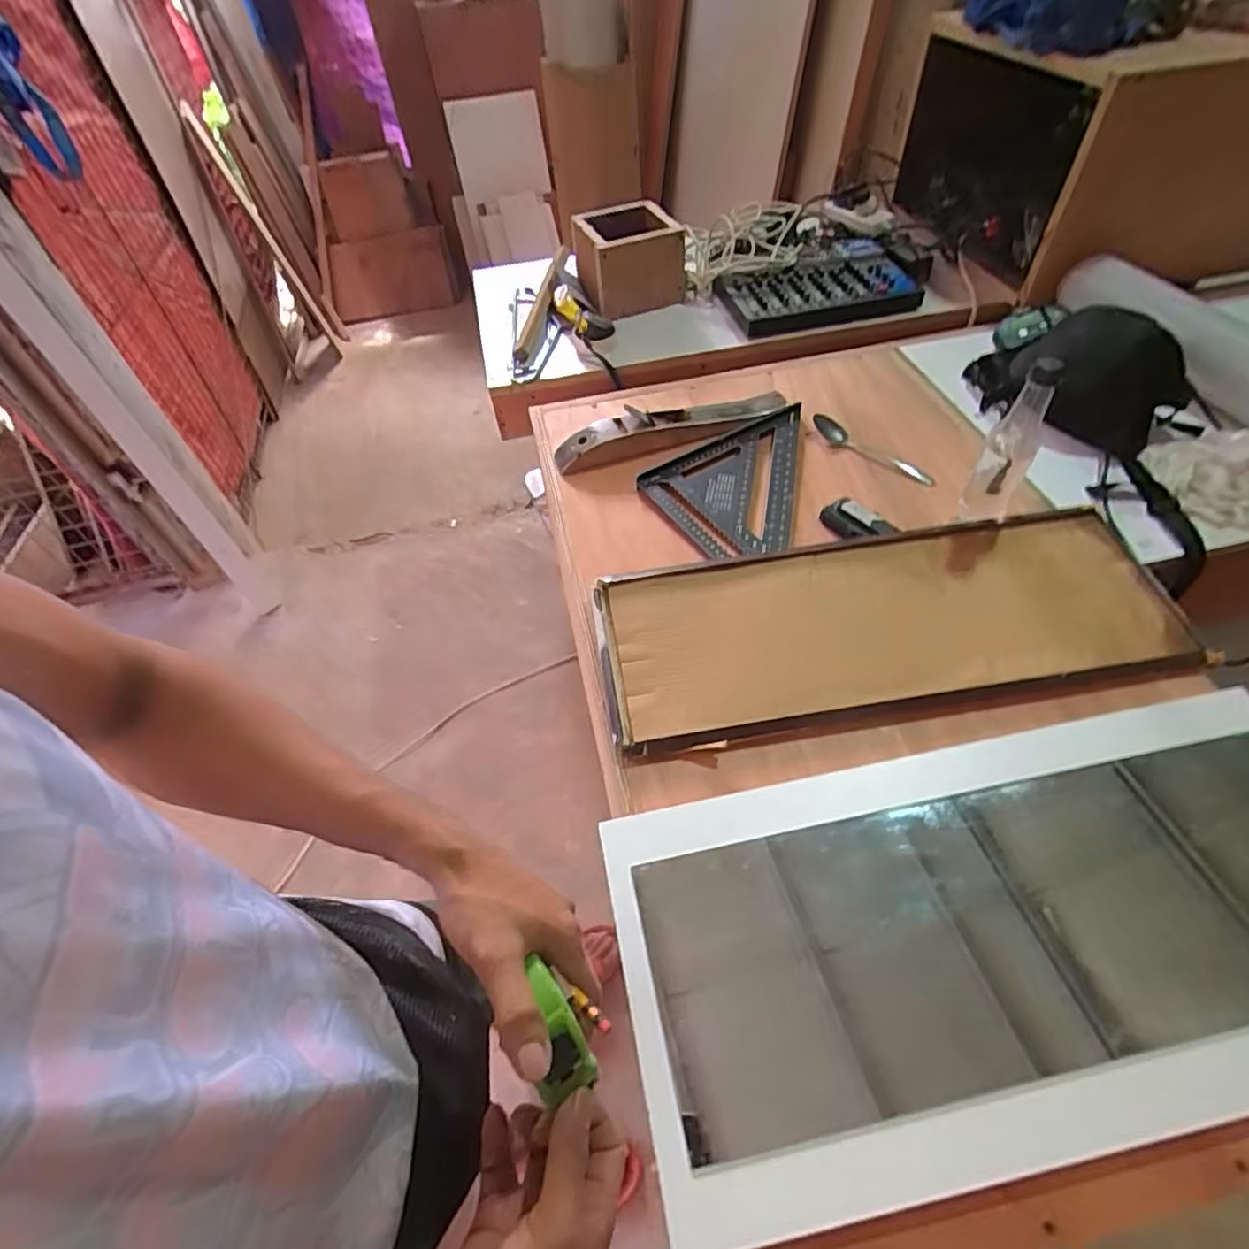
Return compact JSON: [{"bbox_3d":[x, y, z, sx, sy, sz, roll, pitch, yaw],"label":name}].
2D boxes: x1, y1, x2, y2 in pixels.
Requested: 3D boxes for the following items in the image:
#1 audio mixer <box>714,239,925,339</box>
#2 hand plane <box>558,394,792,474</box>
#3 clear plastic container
[{"bbox_3d":[0.358,-0.643,1.195,0.339,0.055,0.228,-13,51,-6],"label":"audio mixer"},{"bbox_3d":[0.071,-0.307,0.954,0.369,0.047,0.067,-15,52,-7],"label":"hand plane"},{"bbox_3d":[0.438,-0.195,0.718,0.054,0.199,0.050,23,57,21],"label":"clear plastic container"}]

